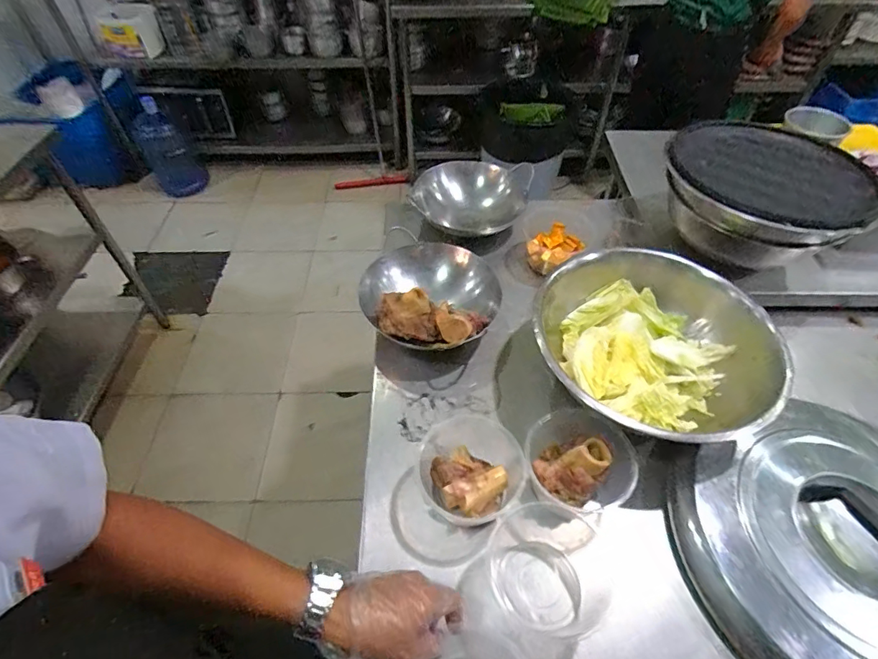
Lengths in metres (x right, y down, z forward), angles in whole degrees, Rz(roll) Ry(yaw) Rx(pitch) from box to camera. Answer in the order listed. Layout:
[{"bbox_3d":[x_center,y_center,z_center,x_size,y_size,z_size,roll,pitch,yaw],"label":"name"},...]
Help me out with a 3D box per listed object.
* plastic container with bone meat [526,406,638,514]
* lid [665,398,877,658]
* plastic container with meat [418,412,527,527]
[{"bbox_3d":[0.193,0.193,0.654,0.124,0.106,0.140,-33,58,-24],"label":"plastic container with bone meat"},{"bbox_3d":[0.537,0.288,0.598,0.430,0.054,0.374,-19,53,-15],"label":"lid"},{"bbox_3d":[0.051,0.202,0.688,0.156,0.060,0.158,0,50,0],"label":"plastic container with meat"}]

